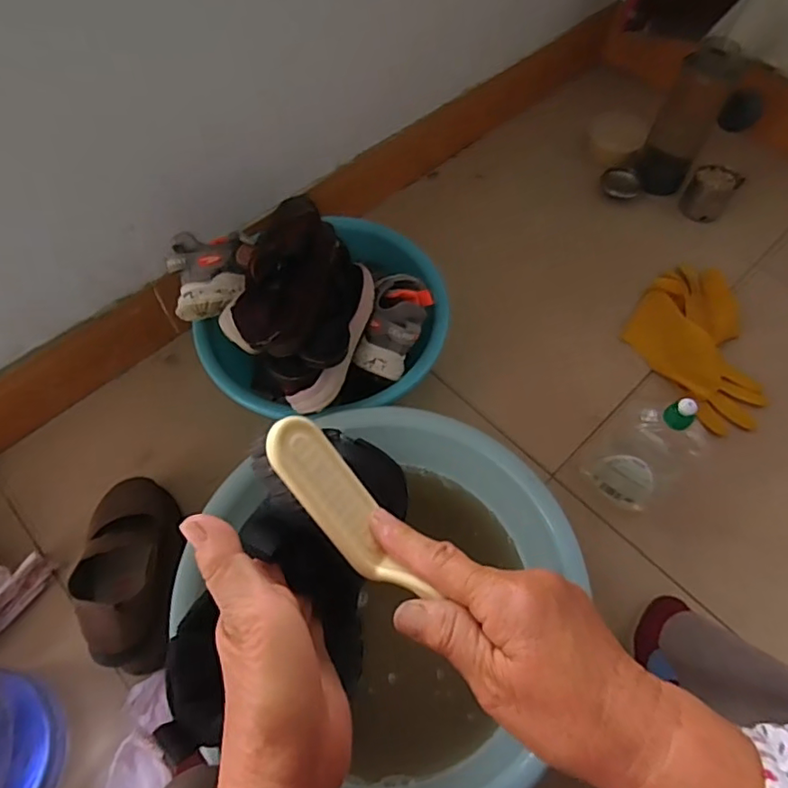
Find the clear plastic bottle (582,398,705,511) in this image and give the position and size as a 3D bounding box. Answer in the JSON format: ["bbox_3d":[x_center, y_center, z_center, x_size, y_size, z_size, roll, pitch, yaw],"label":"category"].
[{"bbox_3d":[0.329,0.079,0.736,0.106,0.243,0.061,39,65,19],"label":"clear plastic bottle"}]

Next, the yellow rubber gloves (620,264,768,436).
[{"bbox_3d":[0.505,-0.094,0.969,0.200,0.042,0.329,5,59,1],"label":"yellow rubber gloves"}]

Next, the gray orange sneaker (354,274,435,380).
[{"bbox_3d":[0.005,-0.103,0.777,0.073,0.079,0.163,14,60,6],"label":"gray orange sneaker"}]

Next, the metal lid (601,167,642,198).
[{"bbox_3d":[0.464,-0.429,1.161,0.023,0.072,0.082,-38,68,-22],"label":"metal lid"}]

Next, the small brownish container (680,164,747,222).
[{"bbox_3d":[0.621,-0.398,1.106,0.081,0.079,0.088,36,64,17],"label":"small brownish container"}]

